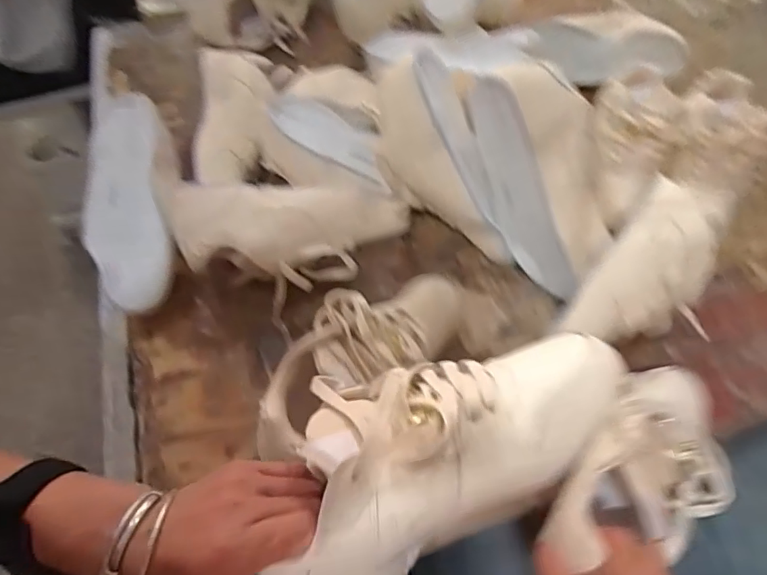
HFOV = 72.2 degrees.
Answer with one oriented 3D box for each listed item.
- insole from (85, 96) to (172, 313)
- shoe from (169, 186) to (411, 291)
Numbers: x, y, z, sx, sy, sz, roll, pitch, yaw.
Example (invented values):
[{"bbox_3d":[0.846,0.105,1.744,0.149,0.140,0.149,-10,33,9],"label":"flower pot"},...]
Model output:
[{"bbox_3d":[-0.285,-0.089,0.584,0.082,0.013,0.228,-5,100,-18],"label":"insole"},{"bbox_3d":[-0.086,-0.050,0.542,0.237,0.100,0.090,-9,57,-6],"label":"shoe"}]

